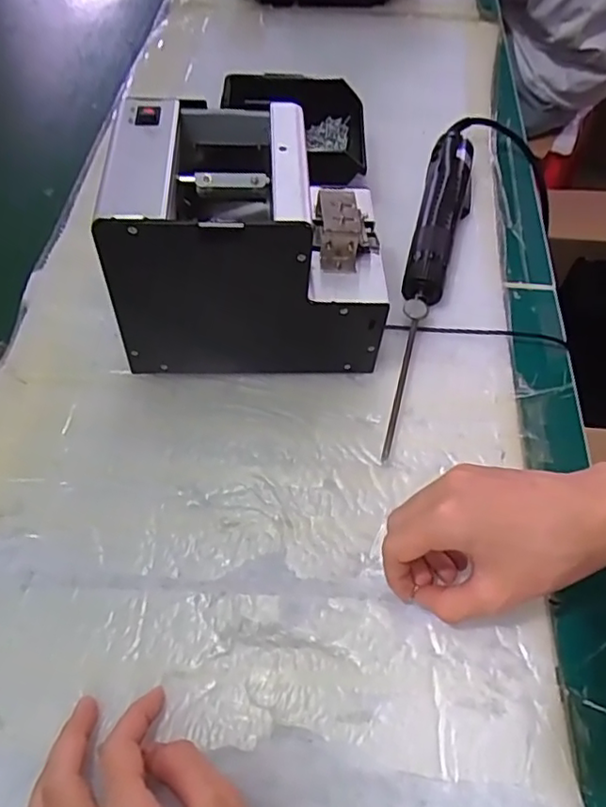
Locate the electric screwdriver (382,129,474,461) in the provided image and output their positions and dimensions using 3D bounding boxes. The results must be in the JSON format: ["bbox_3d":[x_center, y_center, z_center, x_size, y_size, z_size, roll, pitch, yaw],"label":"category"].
[{"bbox_3d":[0.108,-0.117,0.505,0.042,0.046,0.362,12,55,7],"label":"electric screwdriver"}]

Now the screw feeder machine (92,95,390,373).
[{"bbox_3d":[-0.035,-0.109,0.432,0.173,0.151,0.119,-2,55,-3],"label":"screw feeder machine"}]

